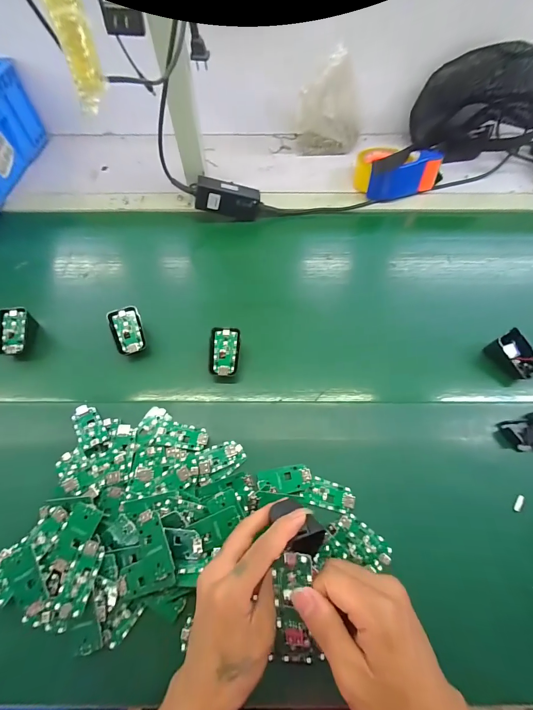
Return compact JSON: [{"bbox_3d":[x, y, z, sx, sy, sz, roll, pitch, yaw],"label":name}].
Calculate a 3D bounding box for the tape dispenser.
[{"bbox_3d":[0.265,-0.379,0.622,0.166,0.070,0.111,-9,62,-6],"label":"tape dispenser"}]

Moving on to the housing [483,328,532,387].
[{"bbox_3d":[0.349,0.004,0.440,0.050,0.038,0.065,-25,65,-14],"label":"housing"}]

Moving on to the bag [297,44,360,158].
[{"bbox_3d":[0.137,-0.517,0.651,0.151,0.160,0.066,2,61,0],"label":"bag"}]

